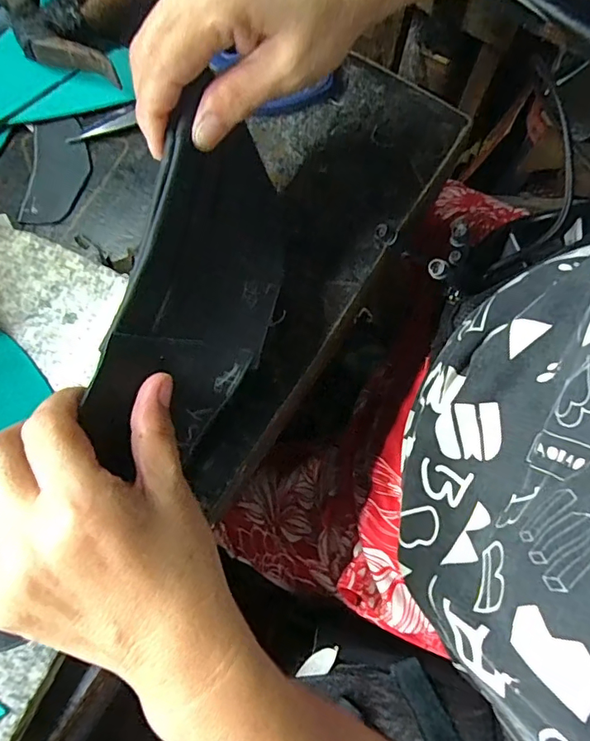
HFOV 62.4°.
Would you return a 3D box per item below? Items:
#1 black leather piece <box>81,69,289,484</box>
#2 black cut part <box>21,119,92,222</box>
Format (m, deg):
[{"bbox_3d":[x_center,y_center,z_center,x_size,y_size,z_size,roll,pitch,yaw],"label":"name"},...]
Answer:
[{"bbox_3d":[-0.044,-0.044,0.252,0.024,0.088,0.183,-1,74,45],"label":"black leather piece"},{"bbox_3d":[-0.167,-0.142,0.344,0.042,0.004,0.080,4,79,2],"label":"black cut part"}]

